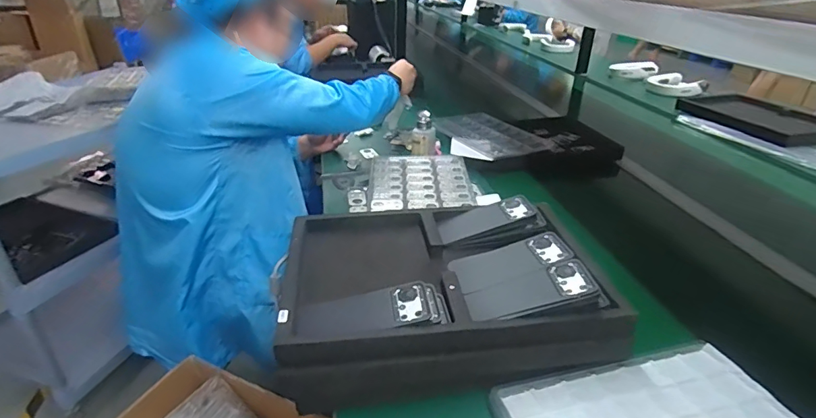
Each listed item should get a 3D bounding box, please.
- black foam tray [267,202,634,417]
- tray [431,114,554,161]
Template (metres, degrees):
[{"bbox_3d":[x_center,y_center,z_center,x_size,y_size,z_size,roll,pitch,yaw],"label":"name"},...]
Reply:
[{"bbox_3d":[0.042,0.088,0.651,0.420,0.097,0.310,-4,29,-9],"label":"black foam tray"},{"bbox_3d":[0.231,-0.217,1.316,0.244,0.014,0.322,-18,34,-30],"label":"tray"}]

